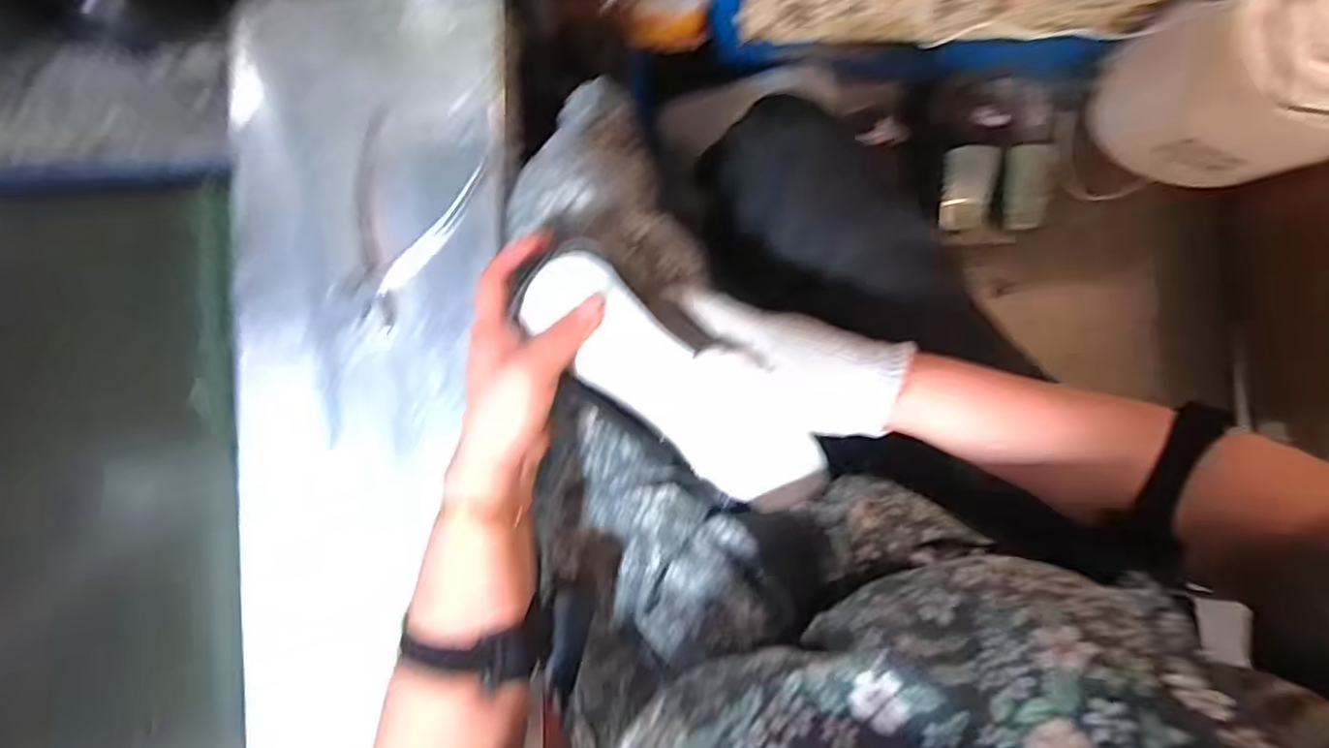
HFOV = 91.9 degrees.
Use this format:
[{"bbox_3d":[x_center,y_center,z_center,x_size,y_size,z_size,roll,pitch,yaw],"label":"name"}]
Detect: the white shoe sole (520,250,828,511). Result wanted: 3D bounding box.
[{"bbox_3d":[0.012,0.011,0.409,0.225,0.018,0.069,40,95,-11],"label":"white shoe sole"}]

